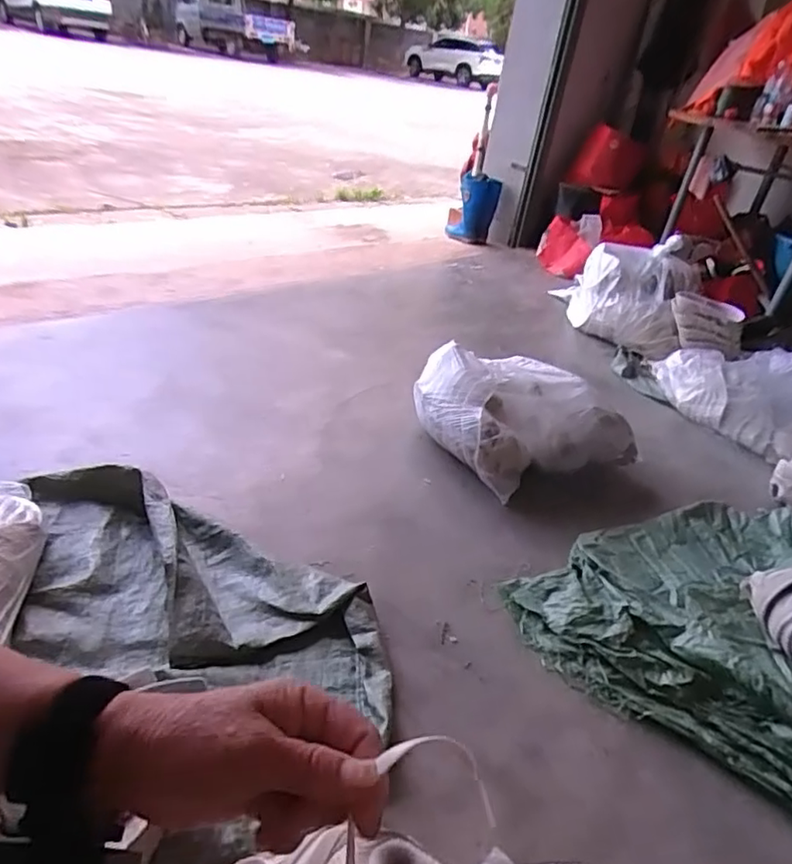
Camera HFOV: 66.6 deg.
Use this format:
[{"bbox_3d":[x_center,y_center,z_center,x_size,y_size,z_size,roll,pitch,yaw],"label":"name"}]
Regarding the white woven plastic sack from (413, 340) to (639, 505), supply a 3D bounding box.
[{"bbox_3d":[0.299,-0.056,1.515,0.456,0.182,0.421,-13,39,-30],"label":"white woven plastic sack"}]

